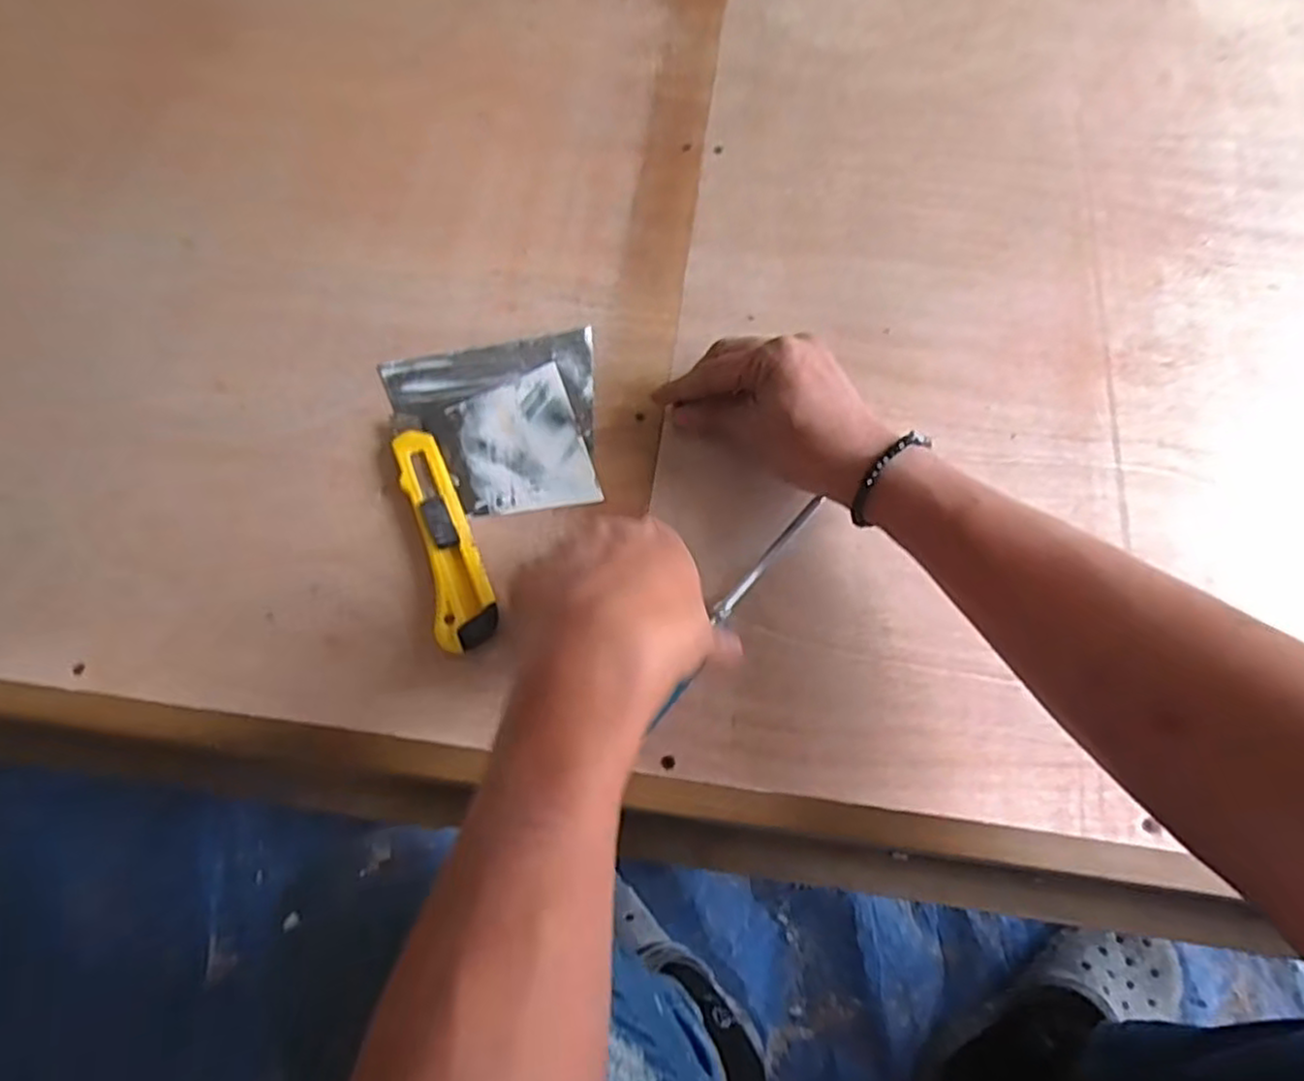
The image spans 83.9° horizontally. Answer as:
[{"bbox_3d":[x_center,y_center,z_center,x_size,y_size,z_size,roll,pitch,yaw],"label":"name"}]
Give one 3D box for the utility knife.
[{"bbox_3d":[-0.128,-0.010,0.447,0.035,0.016,0.161,-17,70,-8],"label":"utility knife"}]

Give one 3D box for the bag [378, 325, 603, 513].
[{"bbox_3d":[-0.102,-0.077,0.482,0.136,0.004,0.129,-9,69,-5],"label":"bag"}]

